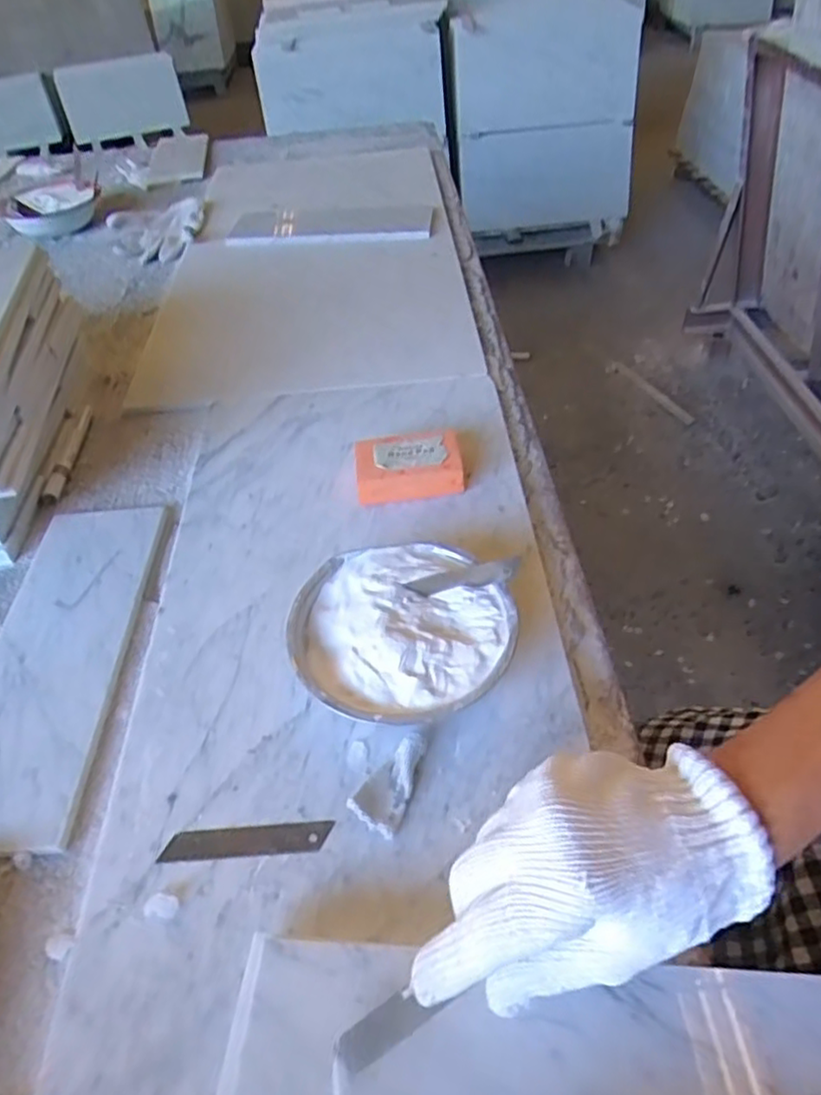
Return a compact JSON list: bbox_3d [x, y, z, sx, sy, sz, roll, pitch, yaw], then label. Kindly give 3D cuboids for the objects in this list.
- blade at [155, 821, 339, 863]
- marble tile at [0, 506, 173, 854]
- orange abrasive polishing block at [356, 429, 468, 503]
[{"bbox_3d":[-0.096,0.171,0.403,0.097,0.004,0.018,-4,46,1],"label":"blade"},{"bbox_3d":[-0.265,0.075,0.517,0.104,0.004,0.299,-3,46,2],"label":"marble tile"},{"bbox_3d":[-0.001,-0.073,0.619,0.092,0.033,0.064,-7,46,-1],"label":"orange abrasive polishing block"}]

